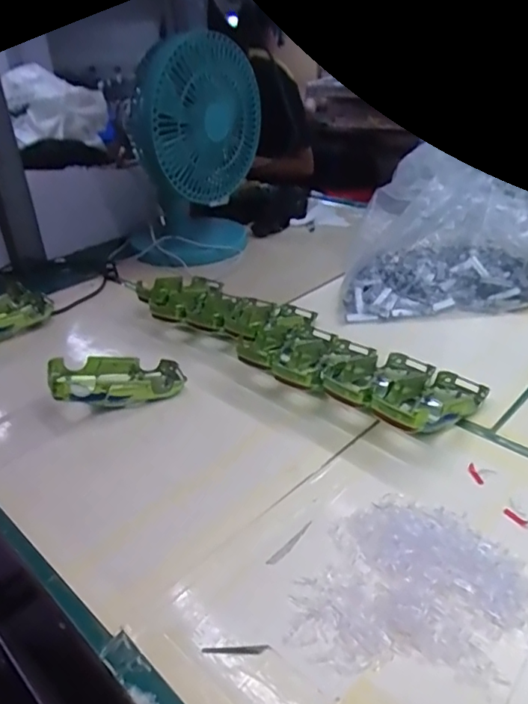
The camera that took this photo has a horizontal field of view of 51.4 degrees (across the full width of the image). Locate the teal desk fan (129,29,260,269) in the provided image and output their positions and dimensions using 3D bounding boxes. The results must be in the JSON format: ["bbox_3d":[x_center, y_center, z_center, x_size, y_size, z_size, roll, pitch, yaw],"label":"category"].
[{"bbox_3d":[-0.120,-0.321,0.893,0.222,0.305,0.180,-21,35,-27],"label":"teal desk fan"}]

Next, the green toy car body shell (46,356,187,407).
[{"bbox_3d":[-0.147,0.032,0.559,0.131,0.032,0.061,-3,27,-27],"label":"green toy car body shell"}]

